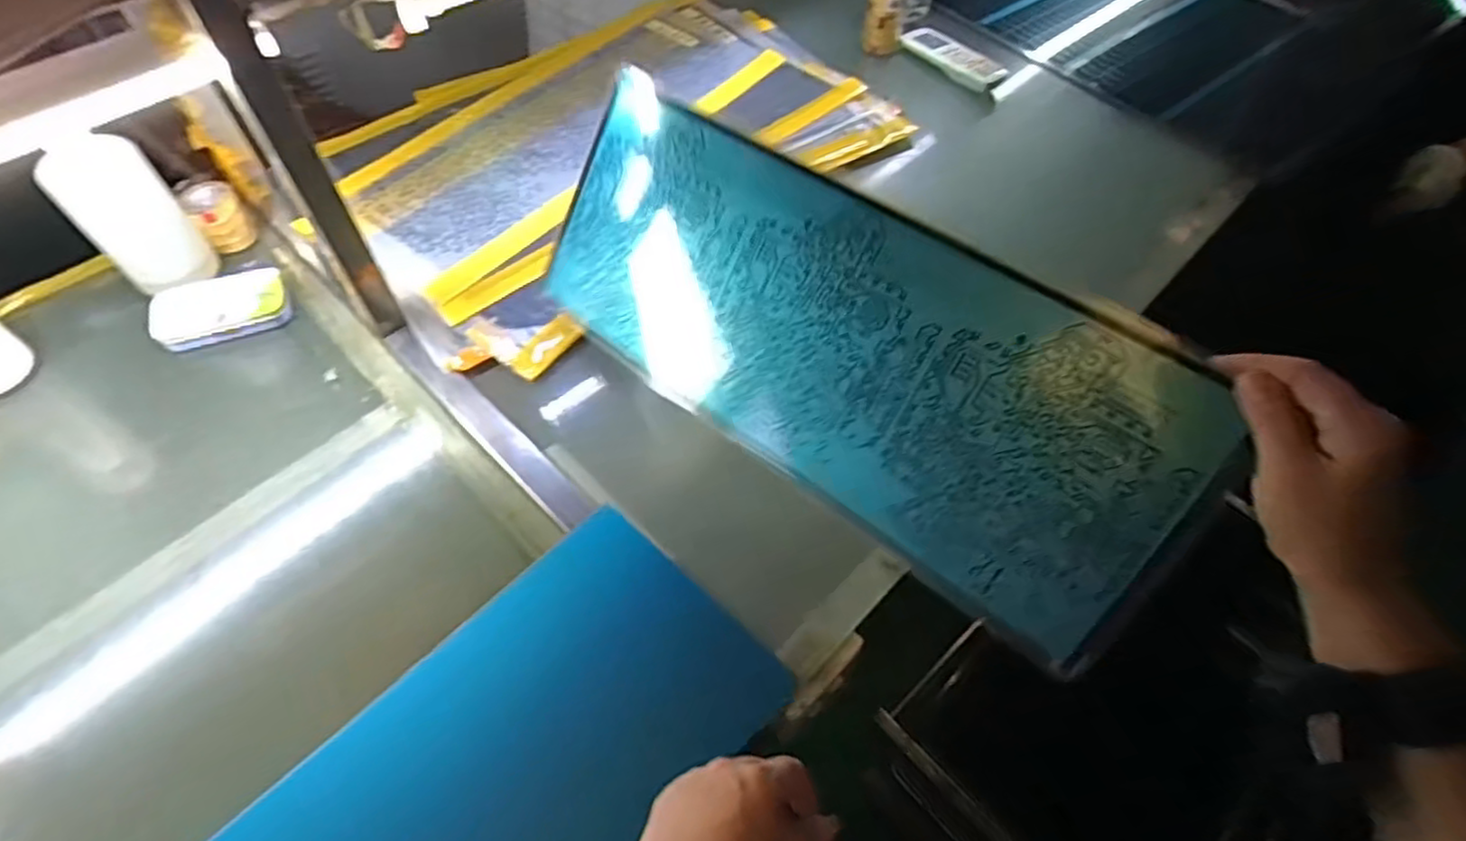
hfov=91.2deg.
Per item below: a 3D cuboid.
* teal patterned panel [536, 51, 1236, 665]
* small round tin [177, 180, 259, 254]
[{"bbox_3d":[0.066,-0.058,0.533,0.525,0.205,0.012,37,25,23],"label":"teal patterned panel"},{"bbox_3d":[-0.523,-0.209,0.734,0.044,0.057,0.050,-33,63,-22],"label":"small round tin"}]

